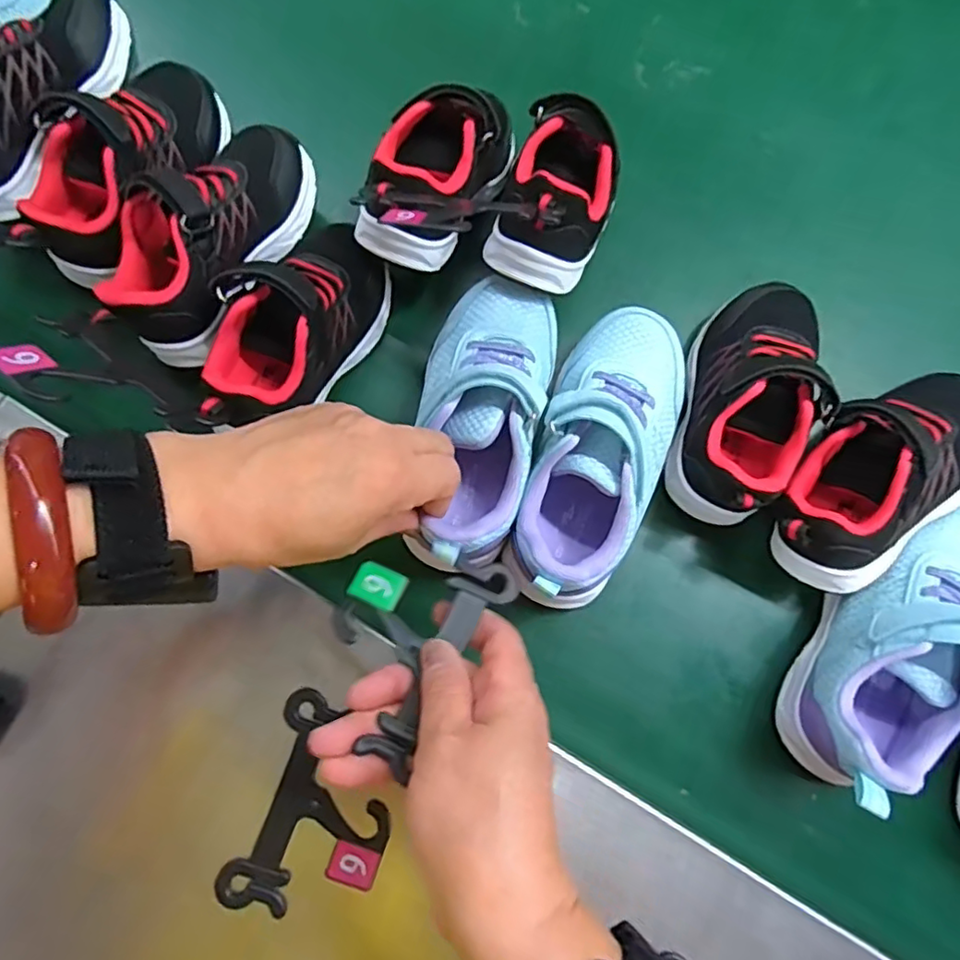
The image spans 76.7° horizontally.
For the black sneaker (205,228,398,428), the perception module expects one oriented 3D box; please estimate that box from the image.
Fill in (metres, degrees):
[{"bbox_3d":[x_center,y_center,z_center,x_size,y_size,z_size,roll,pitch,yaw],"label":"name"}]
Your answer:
[{"bbox_3d":[-0.110,-0.093,0.351,0.076,0.063,0.146,27,76,1],"label":"black sneaker"}]

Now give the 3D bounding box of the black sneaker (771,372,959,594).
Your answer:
[{"bbox_3d":[0.228,-0.004,0.346,0.150,0.081,0.081,-37,77,-12],"label":"black sneaker"}]

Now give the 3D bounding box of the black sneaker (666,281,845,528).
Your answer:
[{"bbox_3d":[0.161,-0.052,0.359,0.065,0.071,0.142,14,78,0],"label":"black sneaker"}]

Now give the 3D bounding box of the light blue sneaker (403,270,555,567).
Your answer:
[{"bbox_3d":[0.004,-0.034,0.339,0.071,0.077,0.172,8,69,1],"label":"light blue sneaker"}]

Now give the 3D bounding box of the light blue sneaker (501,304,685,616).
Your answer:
[{"bbox_3d":[0.064,-0.019,0.342,0.077,0.086,0.175,21,76,0],"label":"light blue sneaker"}]

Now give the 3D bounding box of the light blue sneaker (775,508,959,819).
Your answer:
[{"bbox_3d":[0.235,0.091,0.334,0.074,0.080,0.176,44,77,5],"label":"light blue sneaker"}]

